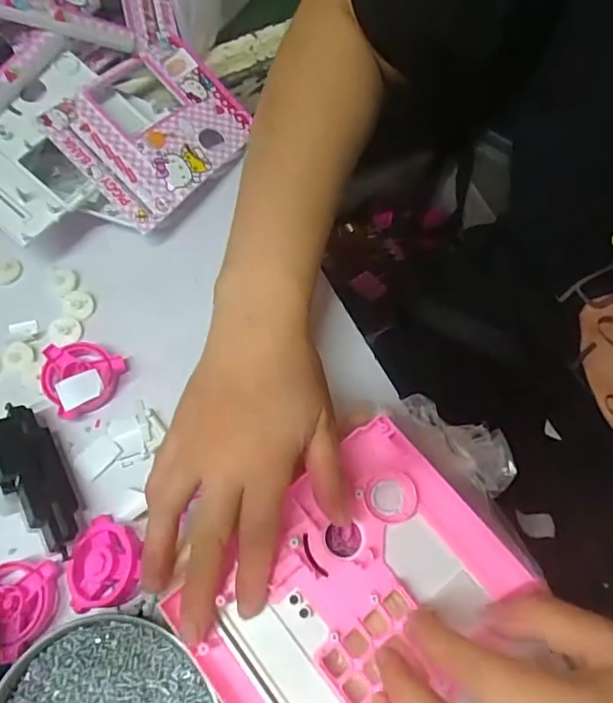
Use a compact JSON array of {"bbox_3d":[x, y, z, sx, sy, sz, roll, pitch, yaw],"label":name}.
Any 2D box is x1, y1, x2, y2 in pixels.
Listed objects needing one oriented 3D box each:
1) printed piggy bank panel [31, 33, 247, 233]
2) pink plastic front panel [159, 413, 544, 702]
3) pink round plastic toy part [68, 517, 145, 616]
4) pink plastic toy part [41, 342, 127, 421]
[{"bbox_3d":[-0.118,-0.179,0.415,0.113,0.010,0.140,43,67,-3],"label":"printed piggy bank panel"},{"bbox_3d":[0.026,0.132,0.282,0.165,0.020,0.126,-38,72,-14],"label":"pink plastic front panel"},{"bbox_3d":[-0.125,0.129,0.324,0.047,0.019,0.053,-11,69,-4],"label":"pink round plastic toy part"},{"bbox_3d":[-0.161,0.021,0.371,0.054,0.019,0.053,0,69,0],"label":"pink plastic toy part"}]

